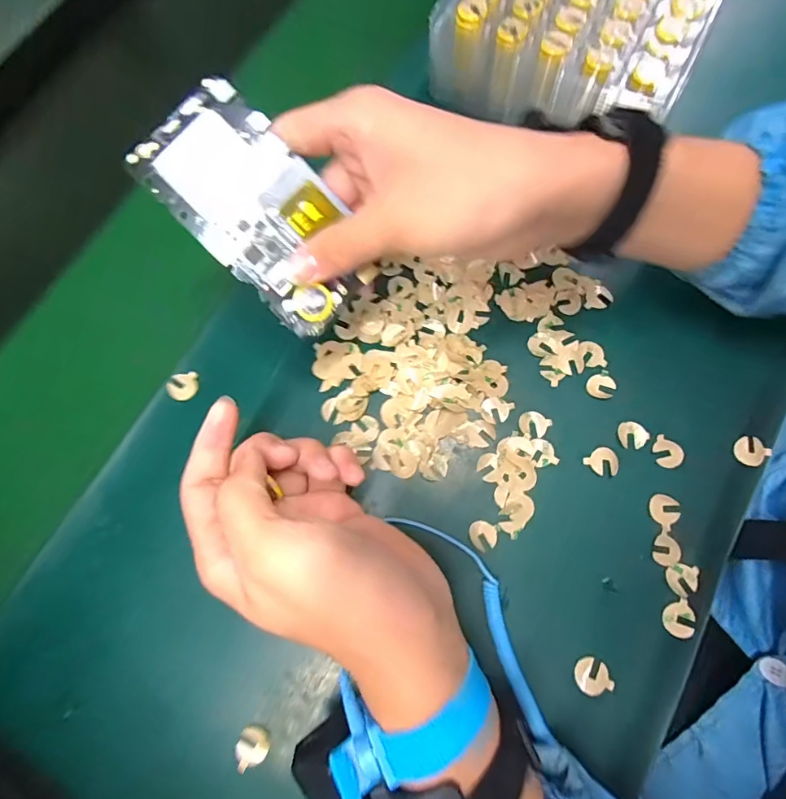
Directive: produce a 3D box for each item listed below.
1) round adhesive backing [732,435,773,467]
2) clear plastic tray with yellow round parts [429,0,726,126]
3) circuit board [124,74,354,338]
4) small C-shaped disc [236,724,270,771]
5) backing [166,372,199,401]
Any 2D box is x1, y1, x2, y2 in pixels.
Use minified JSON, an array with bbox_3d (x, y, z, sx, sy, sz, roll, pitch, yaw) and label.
[{"bbox_3d":[0.217,0.030,0.287,0.019,0.004,0.017,-30,73,-5],"label":"round adhesive backing"},{"bbox_3d":[0.130,-0.270,0.347,0.174,0.057,0.150,25,76,10],"label":"clear plastic tray with yellow round parts"},{"bbox_3d":[-0.069,-0.098,0.248,0.066,0.004,0.125,-44,100,0],"label":"circuit board"},{"bbox_3d":[-0.077,0.189,0.258,0.018,0.004,0.018,-1,72,4],"label":"small C-shaped disc"},{"bbox_3d":[-0.141,-0.009,0.319,0.020,0.004,0.018,-16,87,-23],"label":"backing"}]

